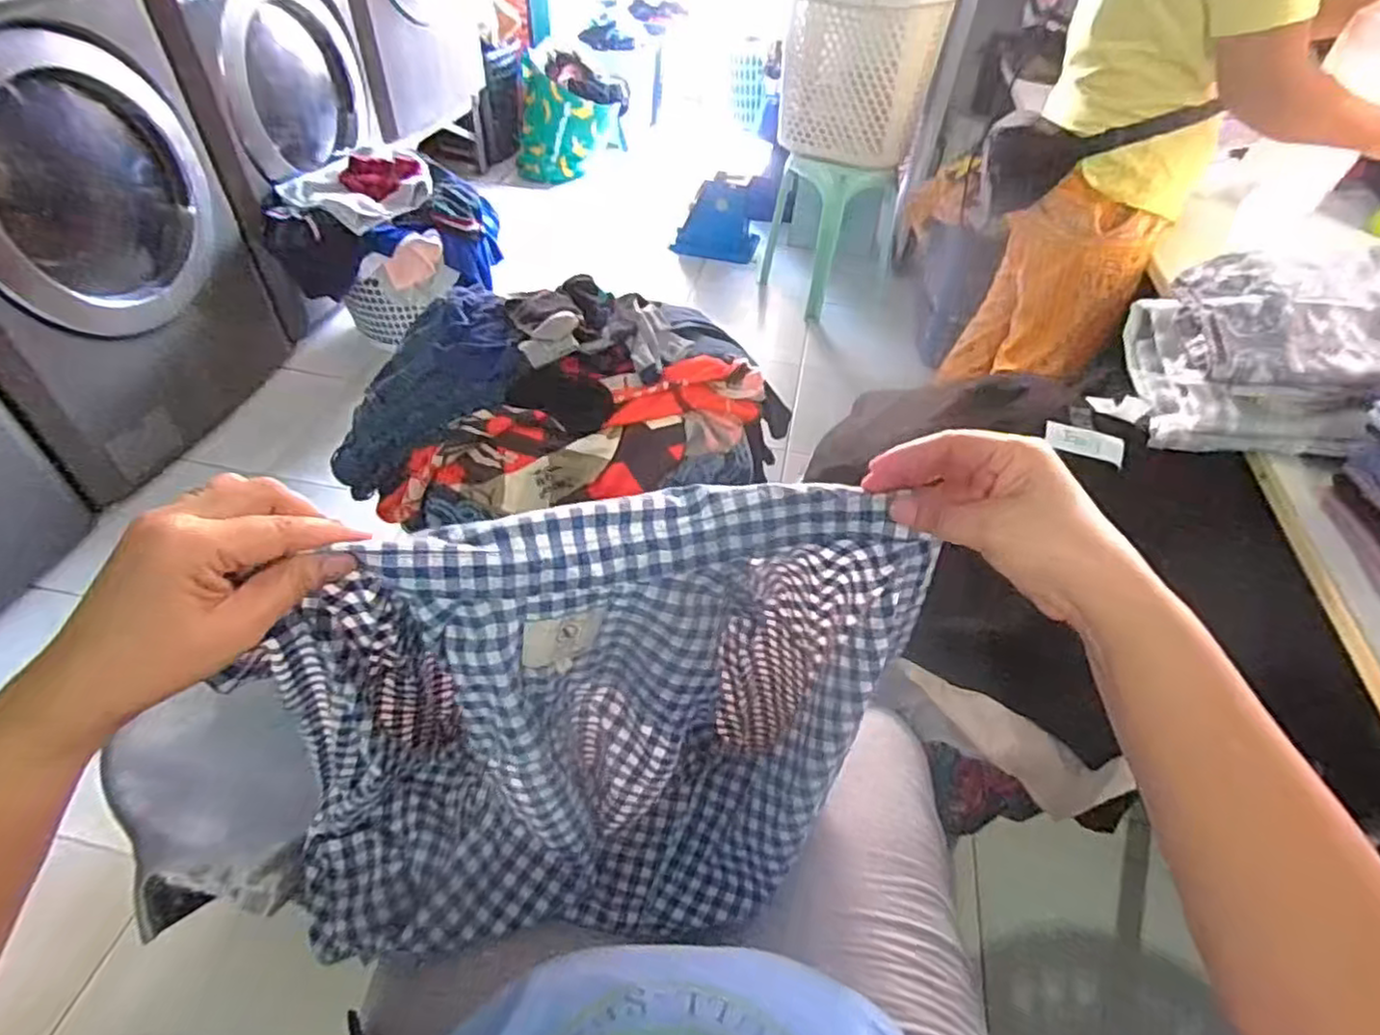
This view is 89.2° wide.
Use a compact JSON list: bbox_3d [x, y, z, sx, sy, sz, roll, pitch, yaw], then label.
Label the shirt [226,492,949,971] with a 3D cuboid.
[{"bbox_3d":[-0.067,0.151,0.476,0.398,0.331,0.168,-9,48,-12],"label":"shirt"}]

